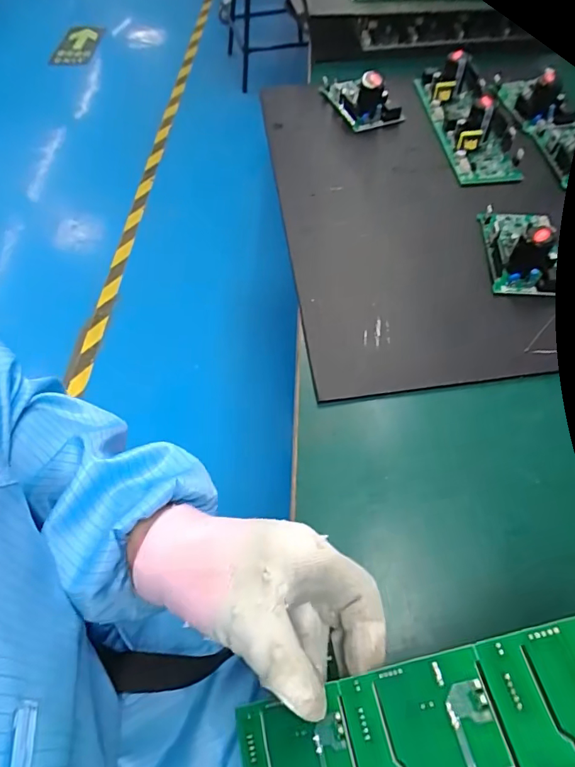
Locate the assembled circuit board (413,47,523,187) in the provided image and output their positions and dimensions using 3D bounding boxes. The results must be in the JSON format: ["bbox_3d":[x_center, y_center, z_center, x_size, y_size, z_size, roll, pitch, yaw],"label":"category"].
[{"bbox_3d":[0.216,-0.325,0.560,0.072,0.046,0.210,-4,59,-2],"label":"assembled circuit board"}]

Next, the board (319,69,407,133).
[{"bbox_3d":[0.093,-0.371,0.587,0.070,0.051,0.106,-19,60,-11],"label":"board"}]

